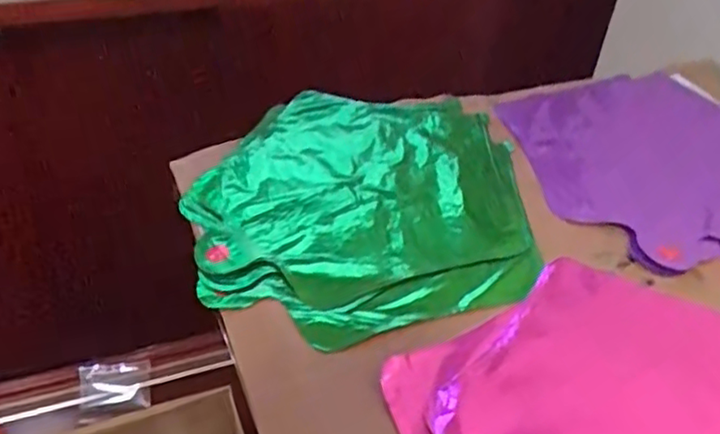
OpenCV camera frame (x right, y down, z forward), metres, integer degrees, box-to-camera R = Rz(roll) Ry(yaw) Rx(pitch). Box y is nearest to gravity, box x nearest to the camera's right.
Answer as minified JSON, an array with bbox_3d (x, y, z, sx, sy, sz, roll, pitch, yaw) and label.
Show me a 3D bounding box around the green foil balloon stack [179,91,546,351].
[{"bbox_3d":[0.003,-0.018,0.483,0.236,0.008,0.263,4,41,0],"label":"green foil balloon stack"}]

